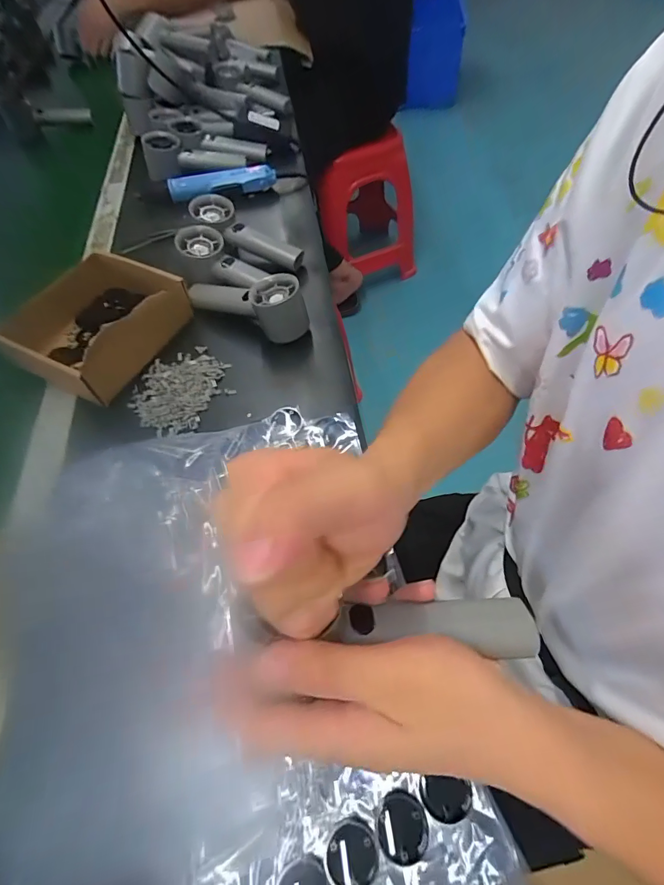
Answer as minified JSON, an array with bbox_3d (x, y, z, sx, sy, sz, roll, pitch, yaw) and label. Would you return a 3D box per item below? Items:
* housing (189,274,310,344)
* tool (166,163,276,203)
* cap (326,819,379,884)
[{"bbox_3d":[-0.097,-0.167,0.493,0.159,0.055,0.053,23,62,18],"label":"housing"},{"bbox_3d":[-0.168,-0.399,0.643,0.160,0.024,0.036,-10,58,-2],"label":"tool"},{"bbox_3d":[0.011,0.231,0.235,0.028,0.004,0.029,-2,58,3],"label":"cap"}]

